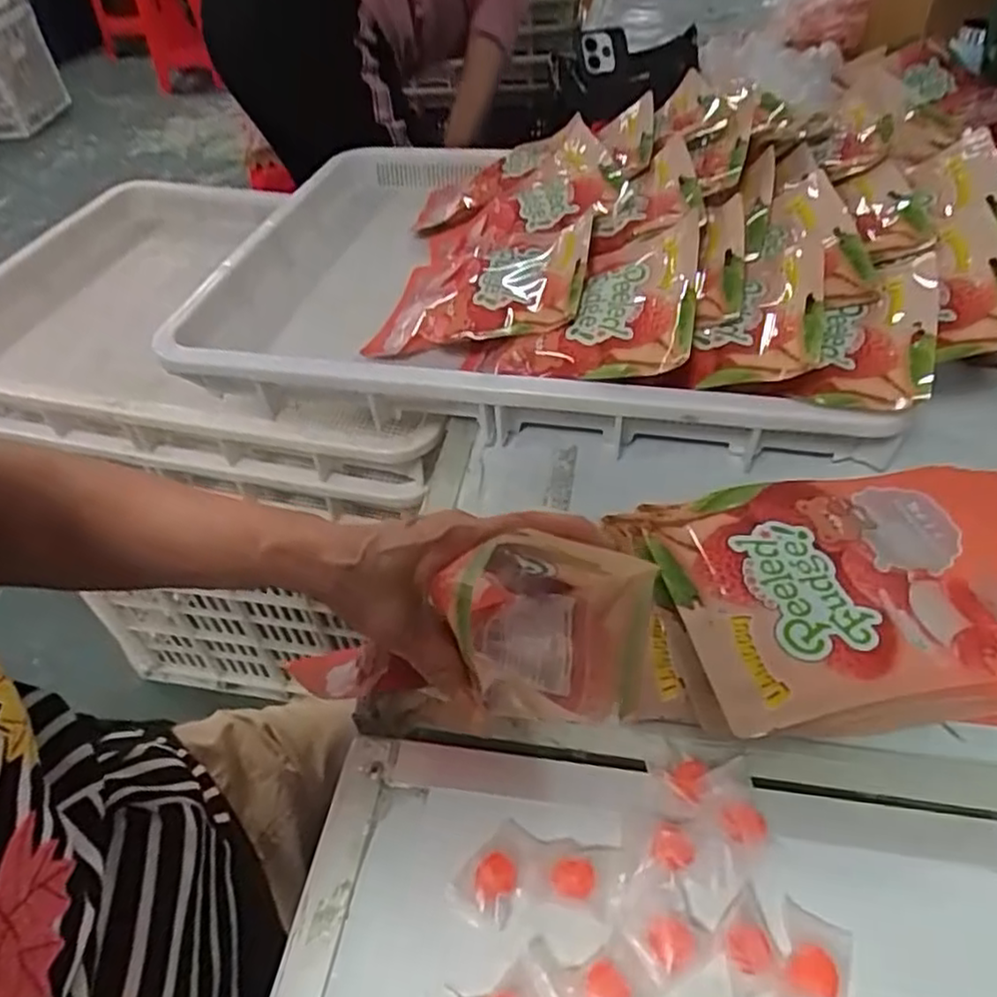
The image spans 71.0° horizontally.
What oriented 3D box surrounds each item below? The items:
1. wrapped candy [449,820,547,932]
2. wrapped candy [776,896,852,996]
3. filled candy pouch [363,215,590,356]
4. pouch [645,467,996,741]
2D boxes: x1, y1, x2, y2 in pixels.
[{"bbox_3d":[-0.001,0.188,0.354,0.032,0.011,0.050,24,54,25],"label":"wrapped candy"},{"bbox_3d":[0.140,0.216,0.317,0.038,0.011,0.056,17,52,21],"label":"wrapped candy"},{"bbox_3d":[-0.017,-0.190,0.631,0.198,0.029,0.157,-6,46,27],"label":"filled candy pouch"},{"bbox_3d":[0.249,0.048,0.435,0.268,0.018,0.164,-6,48,-6],"label":"pouch"}]

